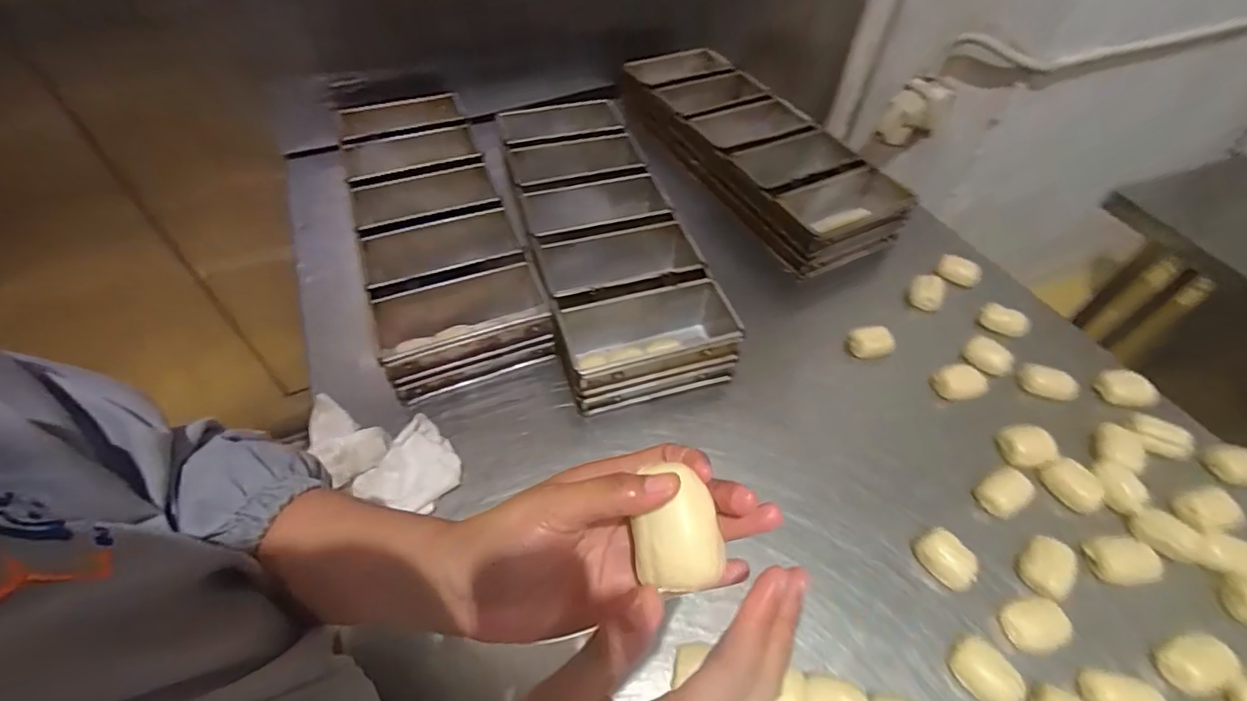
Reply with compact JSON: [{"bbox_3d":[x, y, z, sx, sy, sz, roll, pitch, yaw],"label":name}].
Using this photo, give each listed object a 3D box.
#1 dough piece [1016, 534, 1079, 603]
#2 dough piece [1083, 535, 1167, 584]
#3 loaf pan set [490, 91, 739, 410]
[{"bbox_3d":[0.438,0.221,0.544,0.042,0.028,0.053,37,58,24],"label":"dough piece"},{"bbox_3d":[0.525,0.223,0.559,0.065,0.031,0.044,-1,51,-4],"label":"dough piece"},{"bbox_3d":[-0.041,-0.195,0.832,0.222,0.098,0.609,-12,52,-12],"label":"loaf pan set"}]

